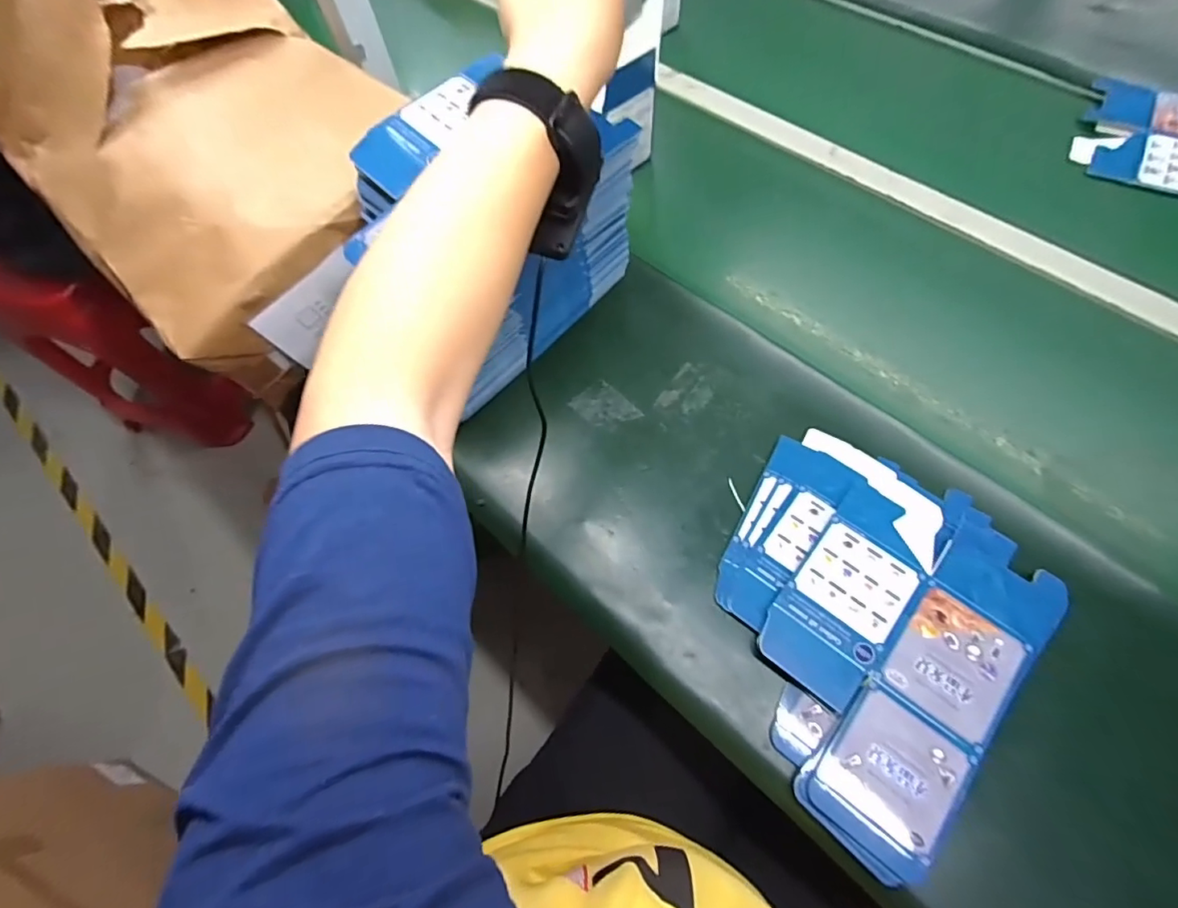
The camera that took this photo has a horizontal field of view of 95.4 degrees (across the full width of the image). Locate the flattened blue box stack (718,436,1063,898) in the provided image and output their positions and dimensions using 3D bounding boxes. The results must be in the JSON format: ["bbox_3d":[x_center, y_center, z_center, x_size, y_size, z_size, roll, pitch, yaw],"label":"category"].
[{"bbox_3d":[0.202,0.122,0.415,0.223,0.034,0.266,36,73,19],"label":"flattened blue box stack"}]

